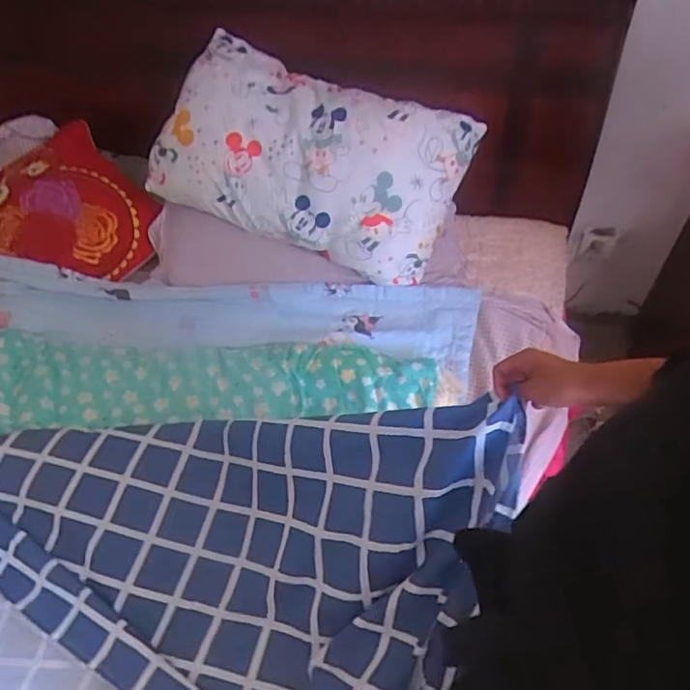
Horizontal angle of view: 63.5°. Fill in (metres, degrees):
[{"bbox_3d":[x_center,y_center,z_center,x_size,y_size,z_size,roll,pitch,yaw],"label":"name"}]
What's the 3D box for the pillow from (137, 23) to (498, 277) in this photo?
[{"bbox_3d":[-0.065,-0.387,1.162,0.627,0.378,0.093,19,8,-3],"label":"pillow"}]

